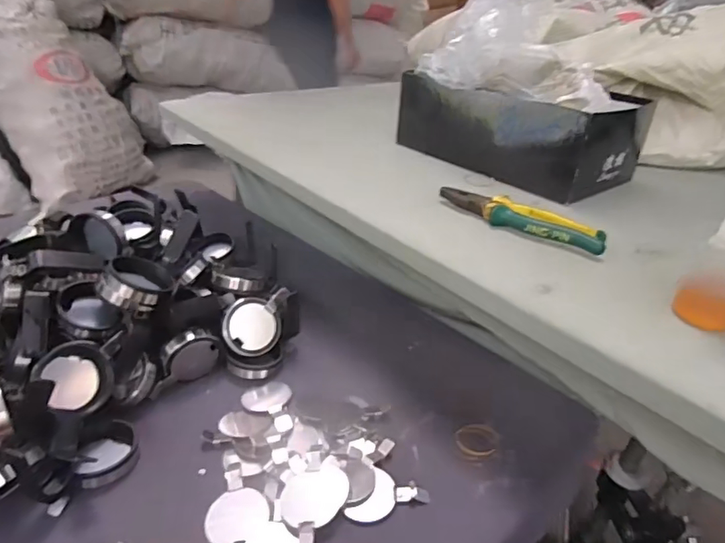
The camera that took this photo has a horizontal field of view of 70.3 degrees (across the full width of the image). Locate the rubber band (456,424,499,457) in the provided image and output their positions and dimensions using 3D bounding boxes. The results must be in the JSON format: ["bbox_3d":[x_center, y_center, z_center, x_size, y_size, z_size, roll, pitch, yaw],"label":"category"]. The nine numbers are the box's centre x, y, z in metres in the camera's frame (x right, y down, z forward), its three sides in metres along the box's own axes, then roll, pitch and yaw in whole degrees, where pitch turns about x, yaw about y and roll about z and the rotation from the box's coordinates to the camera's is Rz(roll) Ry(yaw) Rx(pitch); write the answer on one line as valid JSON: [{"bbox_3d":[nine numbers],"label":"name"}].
[{"bbox_3d":[0.125,0.183,0.561,0.044,0.004,0.049,18,33,24],"label":"rubber band"}]

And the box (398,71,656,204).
[{"bbox_3d":[0.230,-0.222,0.785,0.176,0.110,0.327,-22,38,-36],"label":"box"}]

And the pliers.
[{"bbox_3d":[0.177,-0.063,0.591,0.195,0.018,0.046,21,34,27],"label":"pliers"}]

